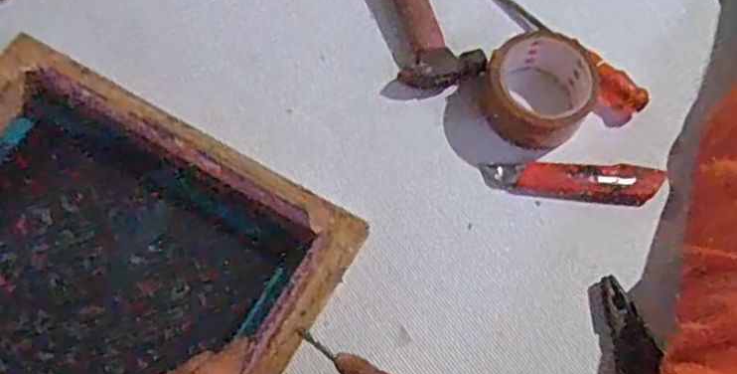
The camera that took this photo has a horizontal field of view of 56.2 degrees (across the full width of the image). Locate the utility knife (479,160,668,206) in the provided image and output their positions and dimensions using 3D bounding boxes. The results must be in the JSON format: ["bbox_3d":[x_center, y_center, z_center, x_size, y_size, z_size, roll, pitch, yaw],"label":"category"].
[{"bbox_3d":[0.185,-0.006,0.619,0.158,0.011,0.036,4,69,0],"label":"utility knife"}]

